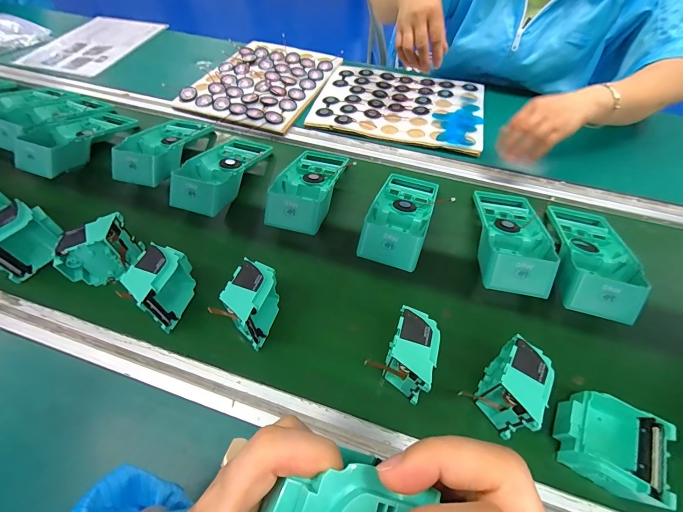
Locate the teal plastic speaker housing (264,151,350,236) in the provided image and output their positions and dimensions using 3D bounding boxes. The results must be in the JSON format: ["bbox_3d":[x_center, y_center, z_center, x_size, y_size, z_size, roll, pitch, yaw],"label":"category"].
[{"bbox_3d":[-0.048,-0.112,0.499,0.086,0.048,0.185,14,55,10],"label":"teal plastic speaker housing"}]

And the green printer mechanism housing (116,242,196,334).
[{"bbox_3d":[-0.209,0.035,0.383,0.046,0.080,0.078,16,56,11],"label":"green printer mechanism housing"}]

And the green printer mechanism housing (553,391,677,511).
[{"bbox_3d":[0.254,0.174,0.313,0.080,0.036,0.082,25,58,17],"label":"green printer mechanism housing"}]

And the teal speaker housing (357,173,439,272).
[{"bbox_3d":[0.087,-0.065,0.474,0.091,0.057,0.191,17,56,11],"label":"teal speaker housing"}]

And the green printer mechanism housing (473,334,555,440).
[{"bbox_3d":[0.166,0.128,0.321,0.043,0.079,0.072,30,59,19],"label":"green printer mechanism housing"}]

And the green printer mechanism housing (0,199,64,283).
[{"bbox_3d":[-0.411,-0.023,0.413,0.042,0.074,0.079,20,56,14],"label":"green printer mechanism housing"}]

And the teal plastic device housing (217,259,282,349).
[{"bbox_3d":[-0.099,0.053,0.369,0.043,0.073,0.078,18,56,12],"label":"teal plastic device housing"}]

